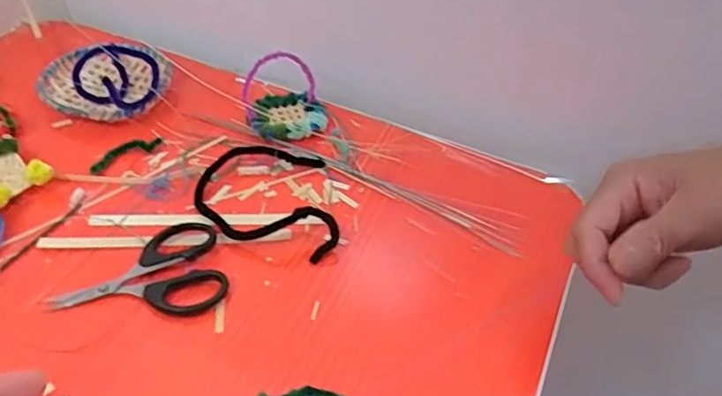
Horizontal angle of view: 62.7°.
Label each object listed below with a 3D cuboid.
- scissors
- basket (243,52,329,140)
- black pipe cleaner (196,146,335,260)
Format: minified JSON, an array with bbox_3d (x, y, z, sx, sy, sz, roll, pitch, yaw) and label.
[{"bbox_3d":[-0.147,0.051,0.386,0.111,0.013,0.068,-11,46,-16],"label":"scissors"},{"bbox_3d":[-0.064,-0.088,0.503,0.069,0.058,0.057,-3,44,-8],"label":"basket"},{"bbox_3d":[-0.072,-0.004,0.437,0.098,0.024,0.114,-3,44,-9],"label":"black pipe cleaner"}]

